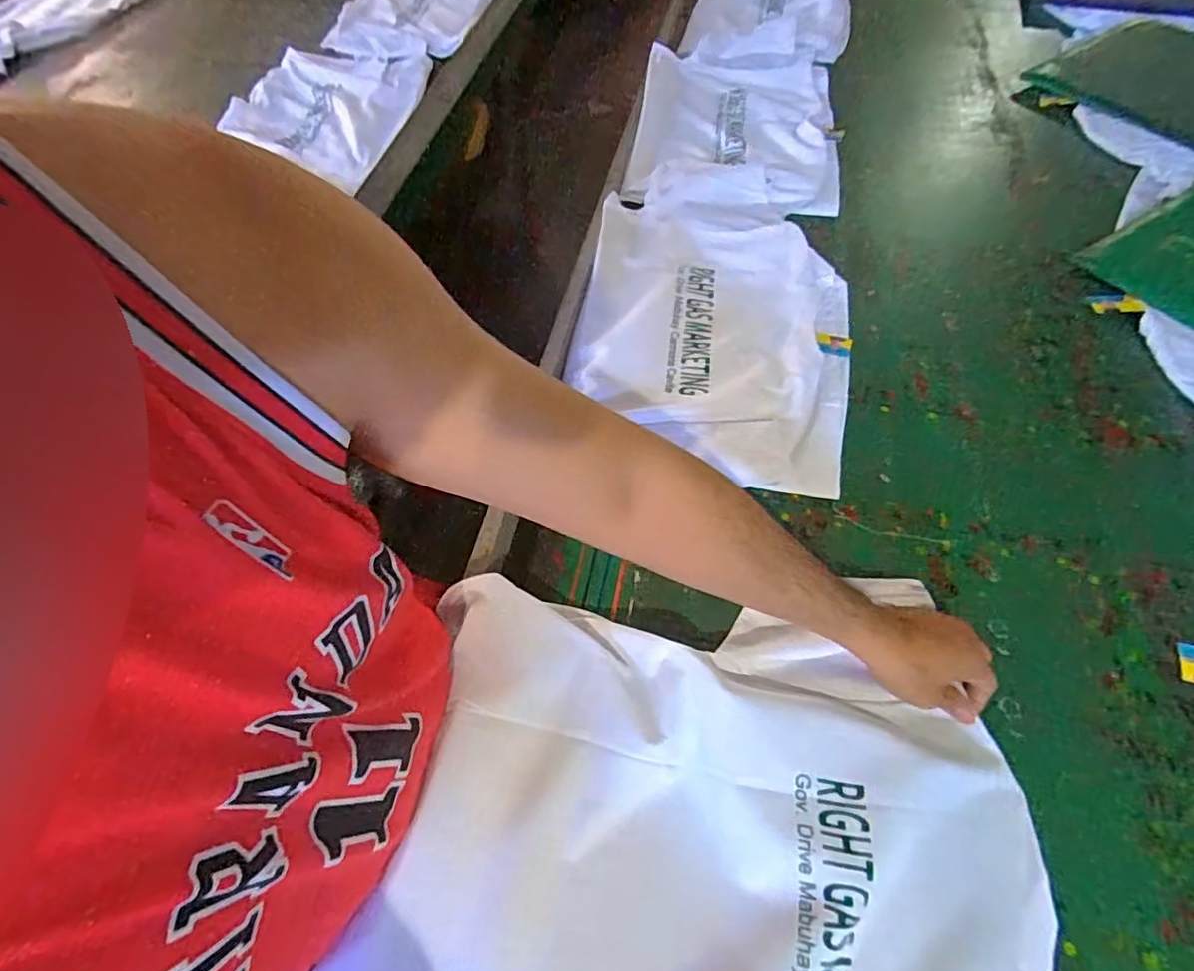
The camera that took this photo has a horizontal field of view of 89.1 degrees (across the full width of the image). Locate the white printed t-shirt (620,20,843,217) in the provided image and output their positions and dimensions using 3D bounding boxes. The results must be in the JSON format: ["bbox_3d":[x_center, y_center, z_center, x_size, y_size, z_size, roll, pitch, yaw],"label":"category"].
[{"bbox_3d":[0.259,-0.712,1.140,0.363,0.045,0.584,6,58,5],"label":"white printed t-shirt"}]

